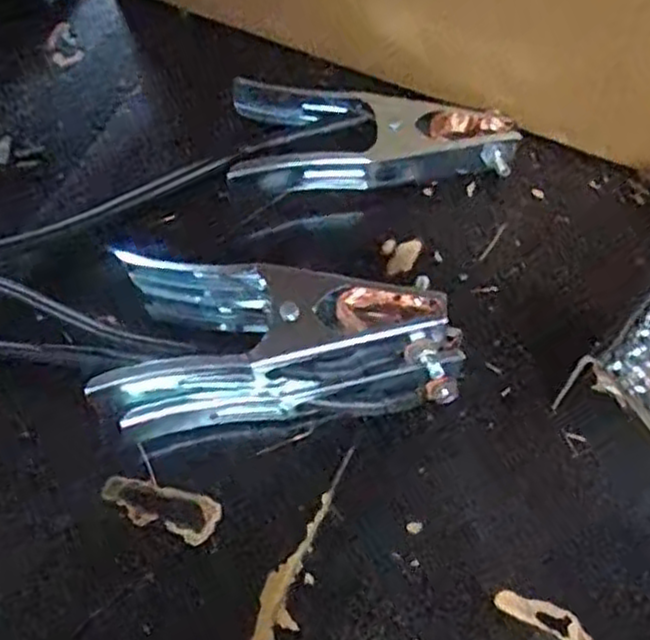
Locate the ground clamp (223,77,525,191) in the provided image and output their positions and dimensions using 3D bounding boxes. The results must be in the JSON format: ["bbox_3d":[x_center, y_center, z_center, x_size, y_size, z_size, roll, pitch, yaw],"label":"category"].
[{"bbox_3d":[0.028,-0.104,0.431,0.160,0.034,0.076,2,65,1],"label":"ground clamp"}]

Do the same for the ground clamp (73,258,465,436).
[{"bbox_3d":[-0.021,0.008,0.371,0.174,0.052,0.087,-1,65,0],"label":"ground clamp"}]

